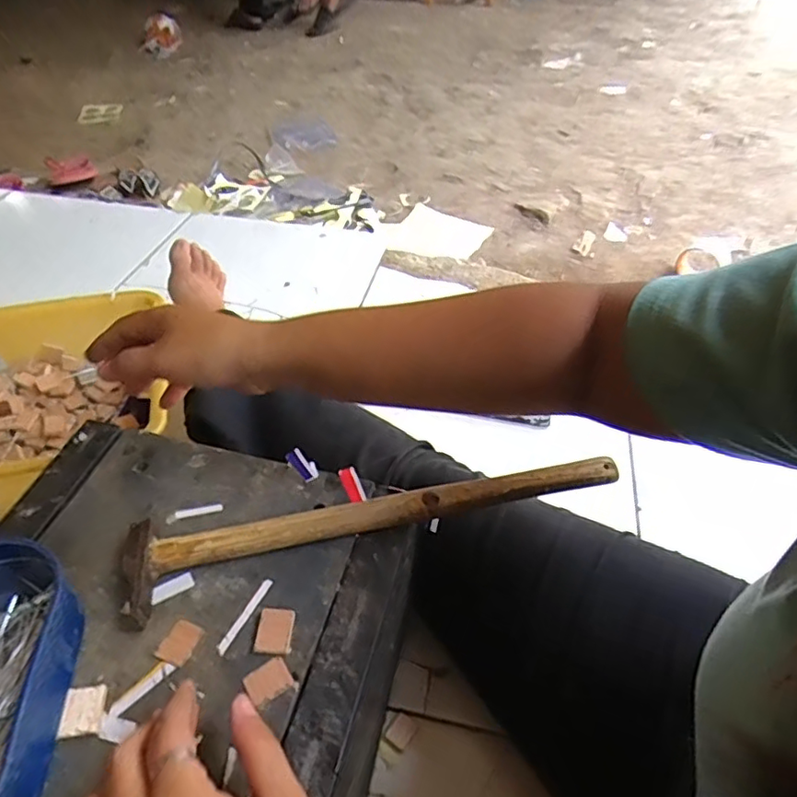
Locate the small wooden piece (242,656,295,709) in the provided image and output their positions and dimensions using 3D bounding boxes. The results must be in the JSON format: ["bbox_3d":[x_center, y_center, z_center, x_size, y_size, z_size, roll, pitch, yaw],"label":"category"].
[{"bbox_3d":[-0.072,0.156,0.320,0.023,0.004,0.019,-28,52,-26],"label":"small wooden piece"}]

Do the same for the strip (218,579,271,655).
[{"bbox_3d":[-0.093,0.131,0.349,0.006,0.004,0.050,20,48,18],"label":"strip"}]

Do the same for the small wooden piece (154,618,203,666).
[{"bbox_3d":[-0.128,0.142,0.337,0.019,0.004,0.024,19,48,17],"label":"small wooden piece"}]

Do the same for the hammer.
[{"bbox_3d":[-0.009,0.084,0.381,0.330,0.023,0.056,-7,43,-11],"label":"hammer"}]

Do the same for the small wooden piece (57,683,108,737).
[{"bbox_3d":[-0.169,0.167,0.309,0.021,0.004,0.025,-5,45,-7],"label":"small wooden piece"}]

